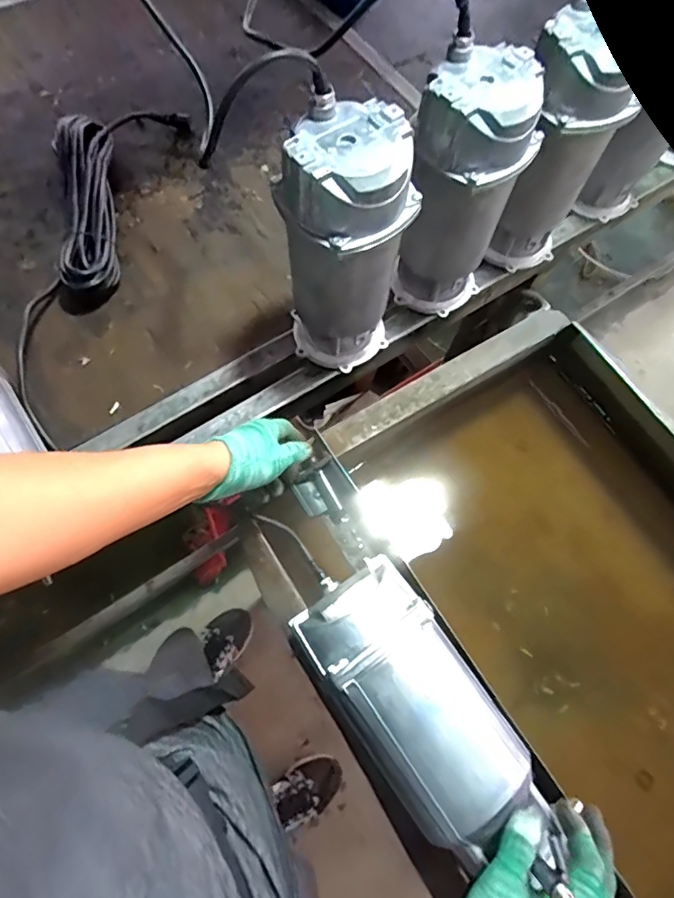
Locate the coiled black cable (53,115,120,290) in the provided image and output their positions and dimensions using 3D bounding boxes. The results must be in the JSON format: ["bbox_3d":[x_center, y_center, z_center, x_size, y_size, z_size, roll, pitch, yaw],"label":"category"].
[{"bbox_3d":[-0.373,-0.361,0.772,0.089,0.057,0.333,-13,70,-7],"label":"coiled black cable"}]

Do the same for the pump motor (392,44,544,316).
[{"bbox_3d":[0.145,-0.295,0.629,0.128,0.291,0.139,0,67,-1],"label":"pump motor"}]

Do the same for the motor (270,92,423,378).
[{"bbox_3d":[0.010,-0.215,0.595,0.136,0.296,0.117,5,67,1],"label":"motor"}]

